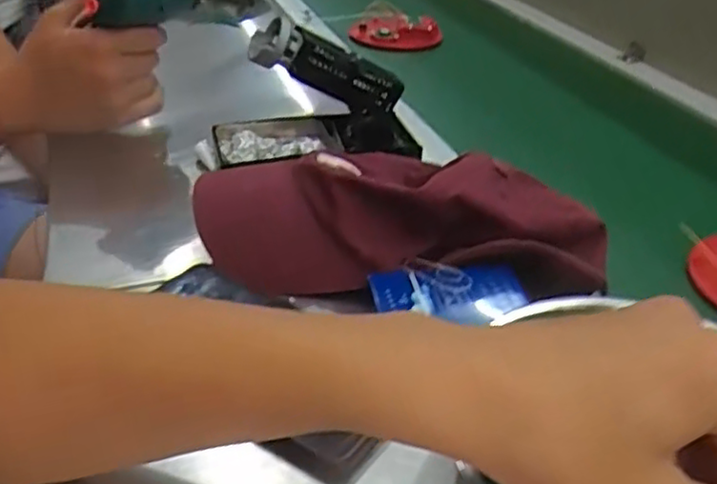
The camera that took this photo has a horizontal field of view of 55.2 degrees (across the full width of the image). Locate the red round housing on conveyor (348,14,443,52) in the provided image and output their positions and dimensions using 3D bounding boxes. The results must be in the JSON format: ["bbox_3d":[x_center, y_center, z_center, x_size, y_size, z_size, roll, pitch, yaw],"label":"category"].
[{"bbox_3d":[0.050,-0.279,0.919,0.119,0.043,0.073,8,33,9],"label":"red round housing on conveyor"}]

